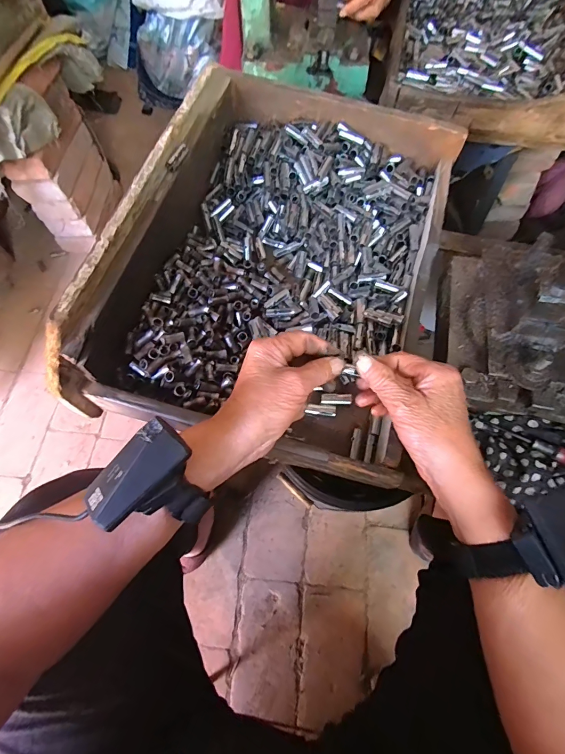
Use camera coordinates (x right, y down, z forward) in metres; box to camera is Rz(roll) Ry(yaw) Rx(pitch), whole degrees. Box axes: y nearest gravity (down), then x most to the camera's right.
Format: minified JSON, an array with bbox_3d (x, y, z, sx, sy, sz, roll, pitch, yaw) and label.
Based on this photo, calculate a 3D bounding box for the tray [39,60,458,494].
[{"bbox_3d":[0.012,-0.155,0.456,0.337,0.139,0.481,16,67,7],"label":"tray"}]

